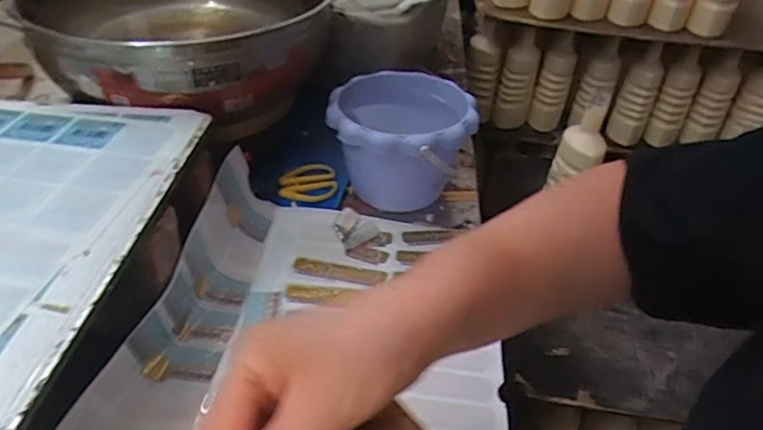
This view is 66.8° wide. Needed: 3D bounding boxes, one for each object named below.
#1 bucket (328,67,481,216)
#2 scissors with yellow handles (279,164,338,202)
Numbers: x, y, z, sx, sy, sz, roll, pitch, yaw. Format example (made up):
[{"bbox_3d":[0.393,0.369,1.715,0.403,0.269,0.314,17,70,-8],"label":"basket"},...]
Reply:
[{"bbox_3d":[0.020,-0.082,0.650,0.155,0.116,0.155,1,40,-1],"label":"bucket"},{"bbox_3d":[-0.083,-0.038,0.654,0.063,0.012,0.051,-5,60,-10],"label":"scissors with yellow handles"}]

